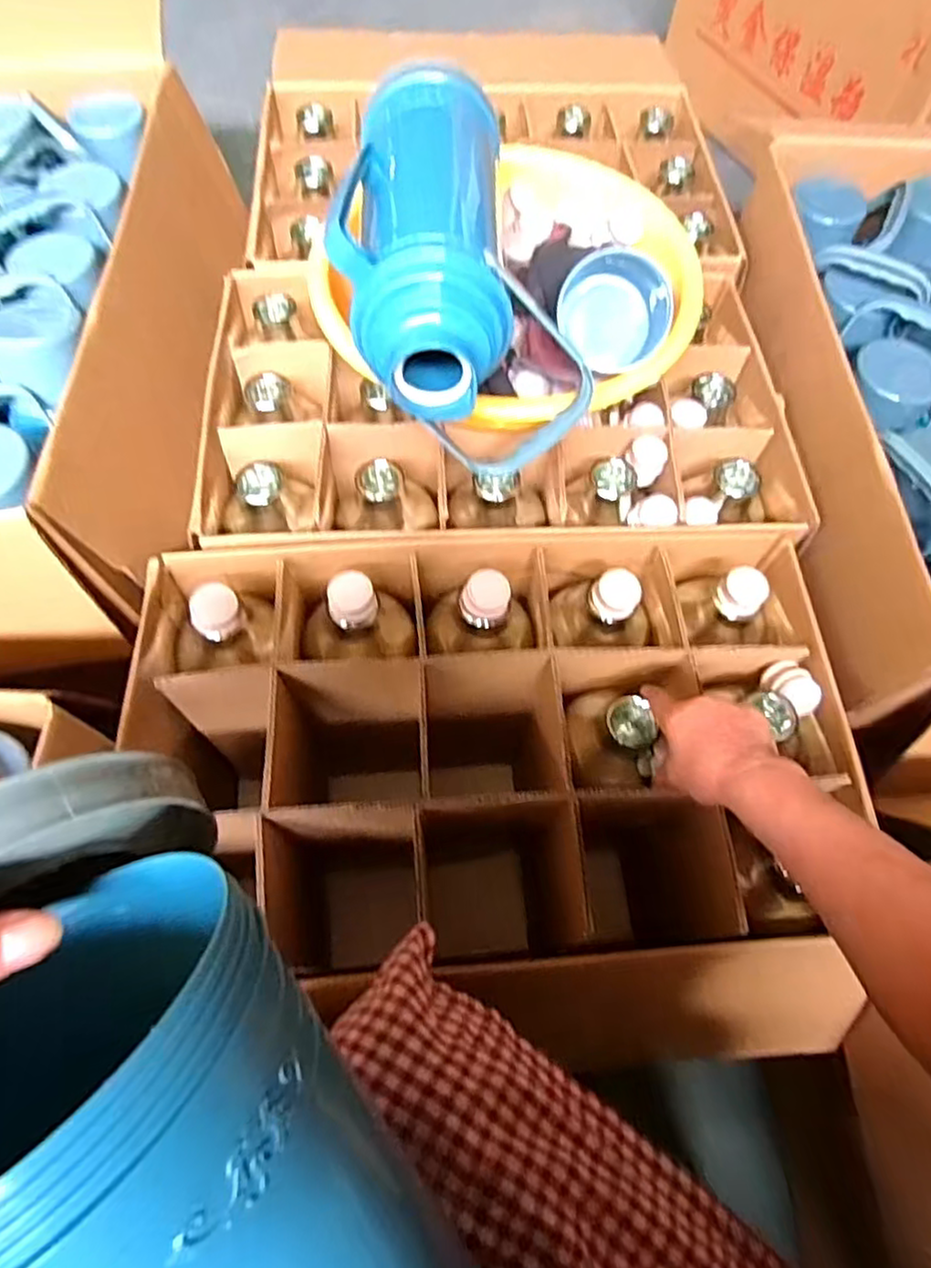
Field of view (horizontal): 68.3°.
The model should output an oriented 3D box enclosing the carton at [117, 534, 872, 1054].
[{"bbox_3d":[0.014,0.113,0.729,0.607,0.353,0.423,0,65,-3],"label":"carton"}]

